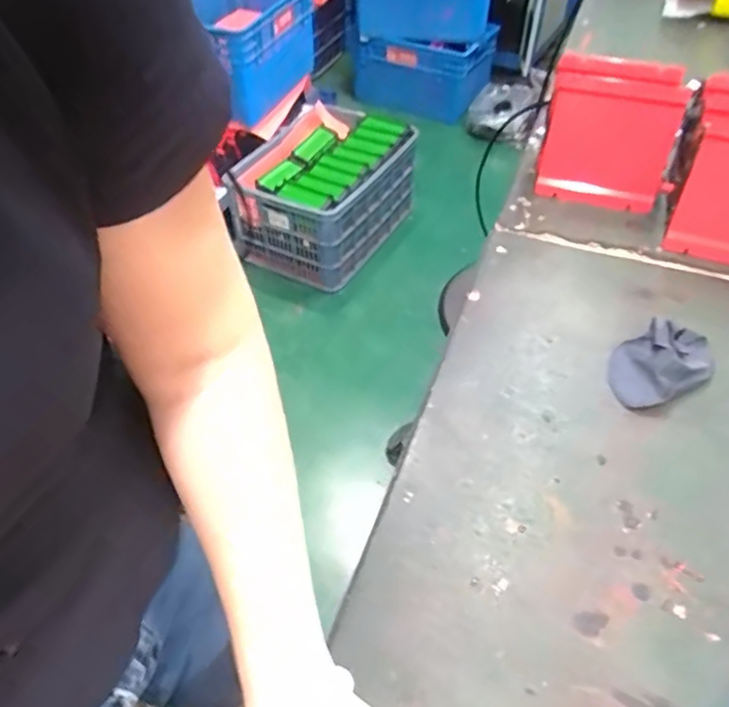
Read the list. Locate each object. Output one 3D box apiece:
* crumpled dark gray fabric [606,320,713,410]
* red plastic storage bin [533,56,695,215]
[{"bbox_3d":[0.329,0.010,0.661,0.129,0.031,0.085,-28,51,-22],"label":"crumpled dark gray fabric"},{"bbox_3d":[0.358,-0.319,0.870,0.175,0.181,0.099,7,47,10],"label":"red plastic storage bin"}]

